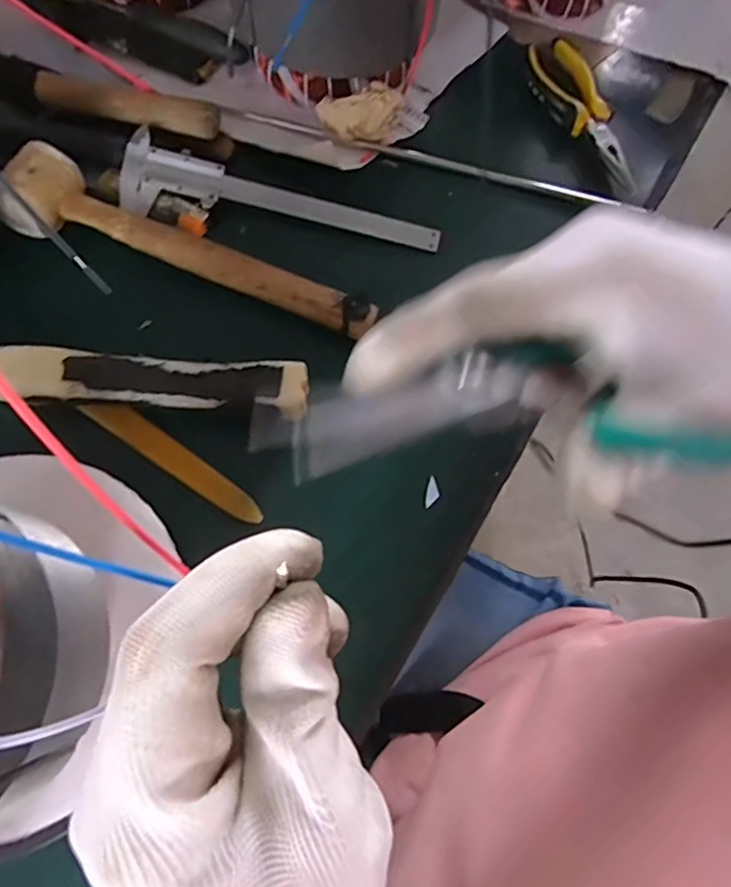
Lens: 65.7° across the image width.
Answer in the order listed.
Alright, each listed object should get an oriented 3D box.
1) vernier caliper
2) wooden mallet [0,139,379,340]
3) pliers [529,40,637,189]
[{"bbox_3d":[-0.058,-0.176,0.411,0.225,0.009,0.057,9,93,-6],"label":"vernier caliper"},{"bbox_3d":[-0.113,-0.131,0.385,0.258,0.045,0.057,19,72,1],"label":"wooden mallet"},{"bbox_3d":[0.173,-0.267,0.463,0.046,0.023,0.150,-11,74,-9],"label":"pliers"}]

